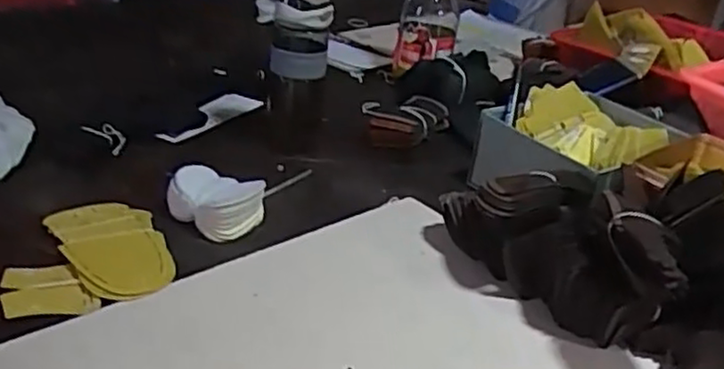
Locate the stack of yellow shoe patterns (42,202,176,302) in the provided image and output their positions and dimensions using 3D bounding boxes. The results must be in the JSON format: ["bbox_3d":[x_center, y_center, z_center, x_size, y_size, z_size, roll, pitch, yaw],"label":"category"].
[{"bbox_3d":[-0.262,0.069,0.762,0.102,0.018,0.168,-14,33,-33],"label":"stack of yellow shoe patterns"}]

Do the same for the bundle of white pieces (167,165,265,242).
[{"bbox_3d":[-0.176,0.021,0.845,0.109,0.048,0.085,19,30,23],"label":"bundle of white pieces"}]

